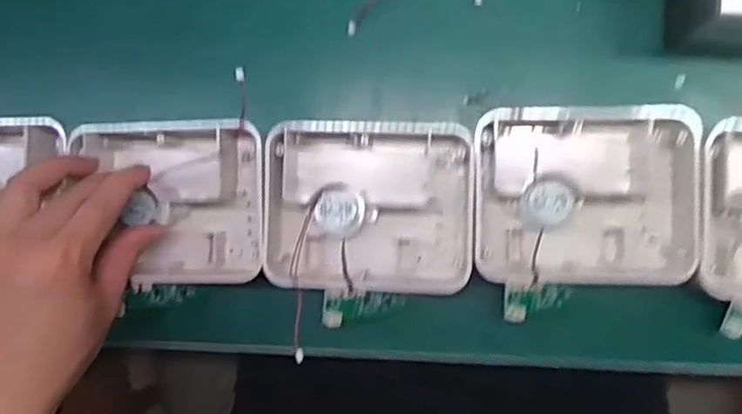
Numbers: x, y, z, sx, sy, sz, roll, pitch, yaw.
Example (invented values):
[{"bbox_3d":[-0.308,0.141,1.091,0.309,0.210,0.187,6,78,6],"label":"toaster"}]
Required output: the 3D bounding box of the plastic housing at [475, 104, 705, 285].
[{"bbox_3d":[0.129,-0.006,0.385,0.128,0.043,0.103,0,86,5],"label":"plastic housing"}]

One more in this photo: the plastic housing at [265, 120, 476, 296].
[{"bbox_3d":[0.000,-0.004,0.395,0.124,0.037,0.110,2,86,5],"label":"plastic housing"}]

